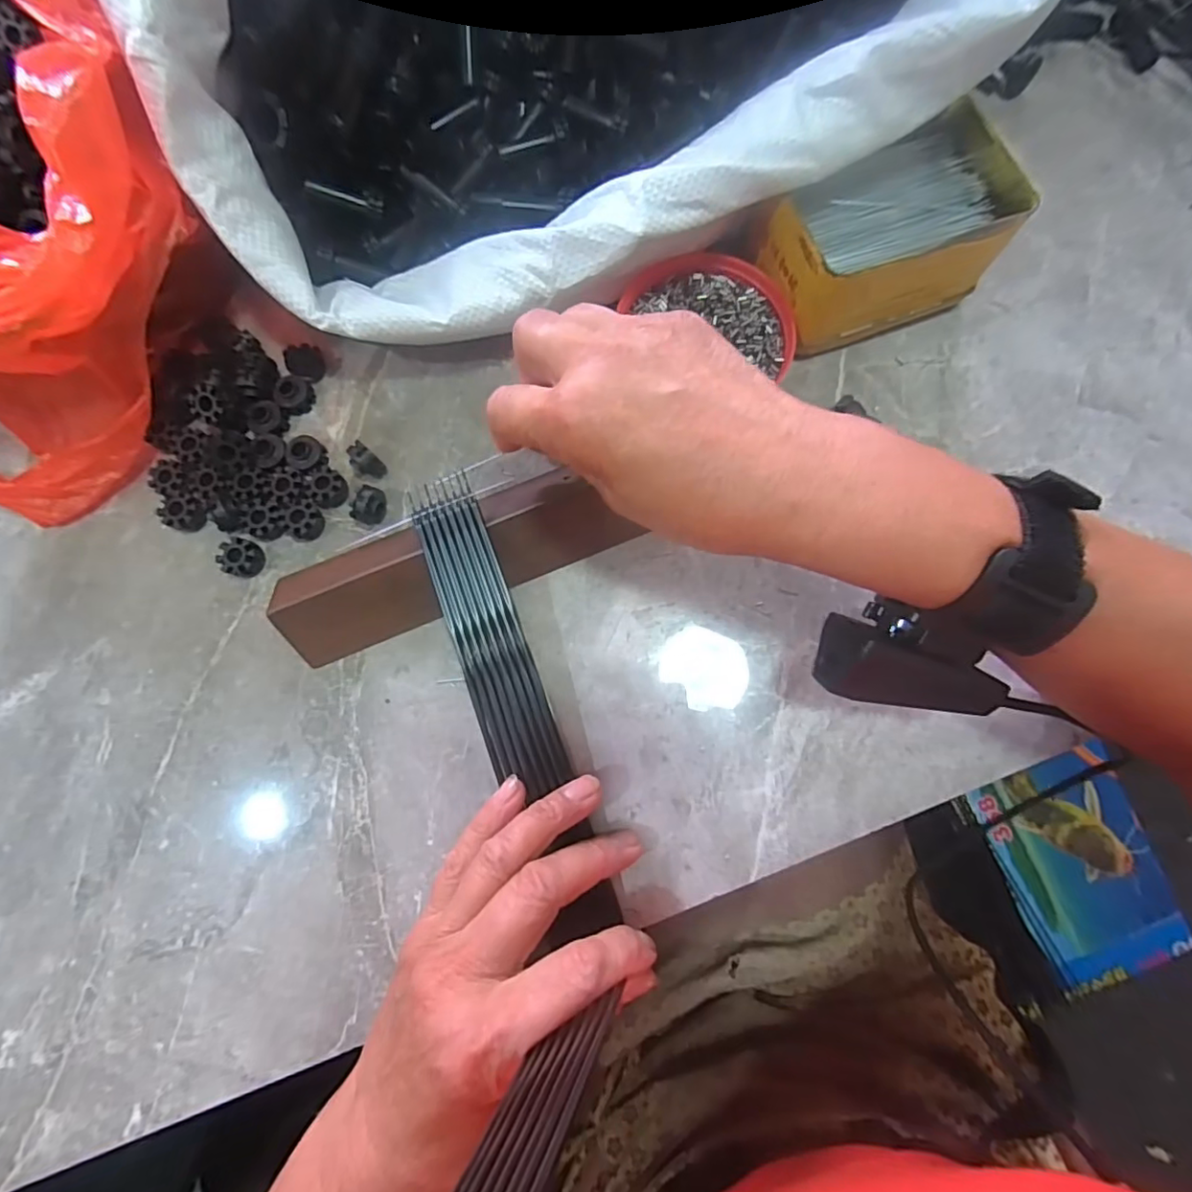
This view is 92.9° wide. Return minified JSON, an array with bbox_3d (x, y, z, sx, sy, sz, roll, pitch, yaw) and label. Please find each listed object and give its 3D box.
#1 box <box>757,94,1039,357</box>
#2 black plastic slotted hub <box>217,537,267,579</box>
[{"bbox_3d":[0.144,-0.188,0.292,0.112,0.060,0.082,-21,80,-3],"label":"box"},{"bbox_3d":[-0.179,-0.019,0.287,0.018,0.013,0.019,0,79,0],"label":"black plastic slotted hub"}]

